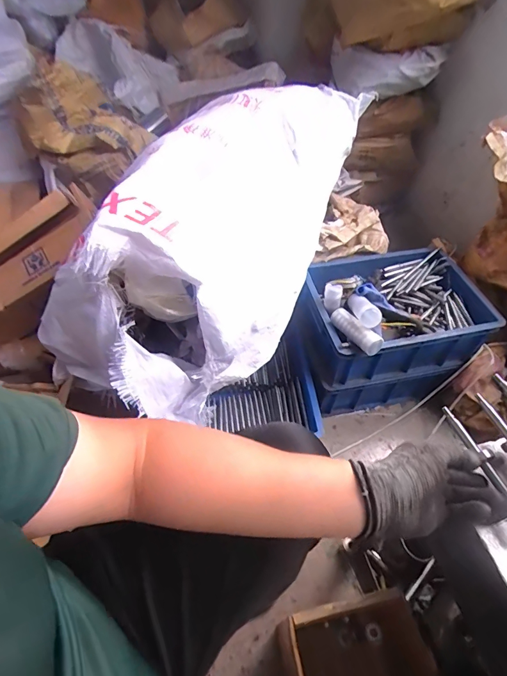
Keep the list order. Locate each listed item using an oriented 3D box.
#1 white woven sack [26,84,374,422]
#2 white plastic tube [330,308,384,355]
[{"bbox_3d":[-0.061,-0.254,0.841,0.411,0.351,0.826,22,53,15],"label":"white woven sack"},{"bbox_3d":[0.214,-0.021,0.789,0.035,0.043,0.125,-27,57,-22],"label":"white plastic tube"}]

